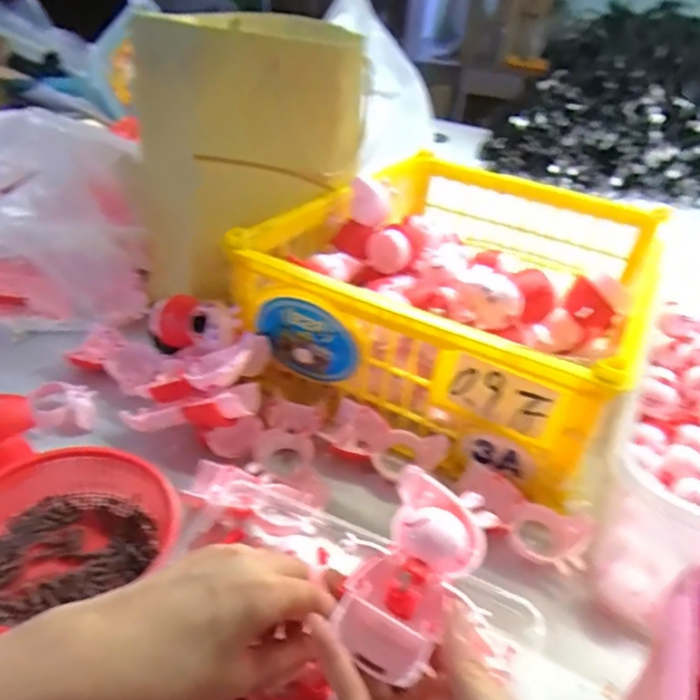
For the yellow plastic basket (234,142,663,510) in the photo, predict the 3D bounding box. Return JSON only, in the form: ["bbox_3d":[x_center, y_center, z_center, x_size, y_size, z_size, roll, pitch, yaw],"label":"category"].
[{"bbox_3d":[0.136,-0.091,0.655,0.351,0.117,0.474,21,35,19],"label":"yellow plastic basket"}]

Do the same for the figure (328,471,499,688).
[{"bbox_3d":[0.033,0.110,0.293,0.055,0.021,0.103,21,51,20],"label":"figure"}]

